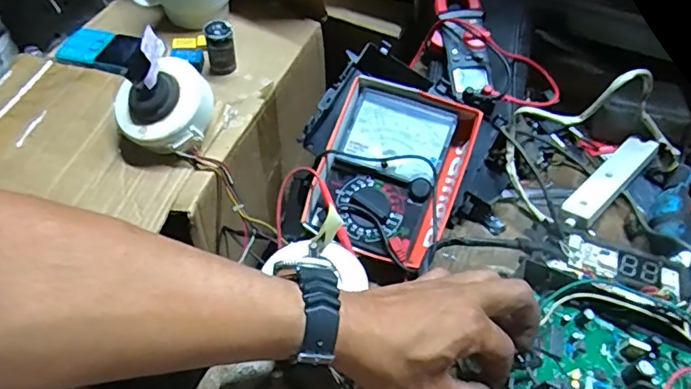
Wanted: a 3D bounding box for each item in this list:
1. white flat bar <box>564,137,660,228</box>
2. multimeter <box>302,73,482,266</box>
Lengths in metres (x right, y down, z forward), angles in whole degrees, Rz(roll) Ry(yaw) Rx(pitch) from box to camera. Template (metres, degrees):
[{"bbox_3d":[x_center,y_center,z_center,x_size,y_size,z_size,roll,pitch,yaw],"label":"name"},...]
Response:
[{"bbox_3d":[0.281,-0.018,0.567,0.034,0.013,0.149,38,57,26],"label":"white flat bar"},{"bbox_3d":[0.043,-0.021,0.518,0.132,0.048,0.168,20,79,12],"label":"multimeter"}]

